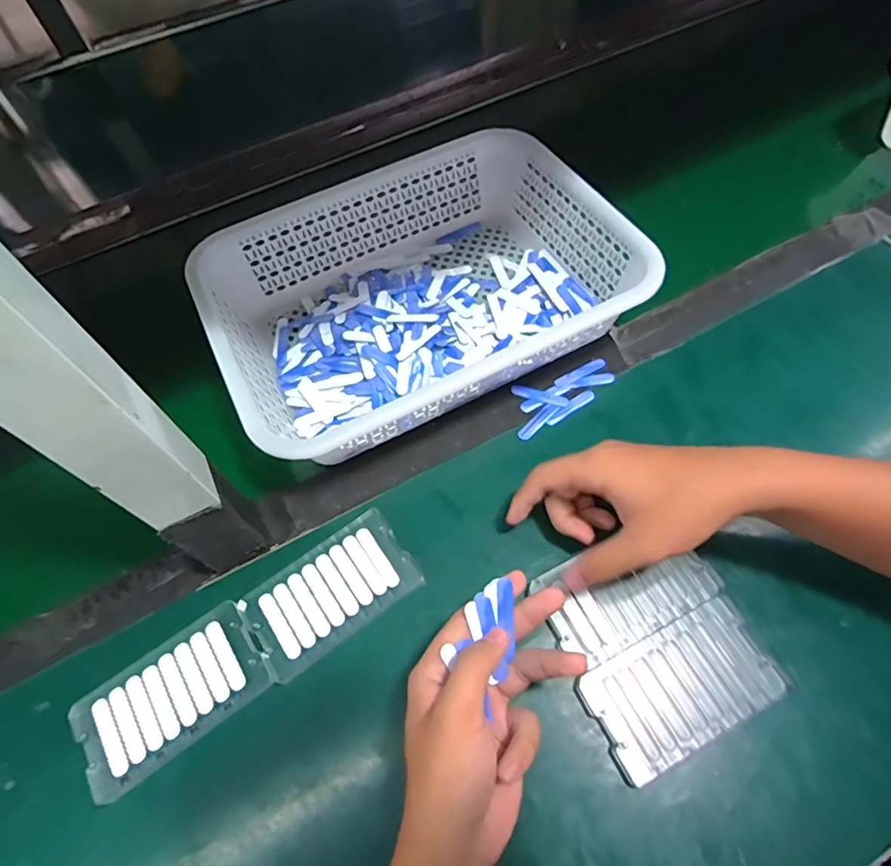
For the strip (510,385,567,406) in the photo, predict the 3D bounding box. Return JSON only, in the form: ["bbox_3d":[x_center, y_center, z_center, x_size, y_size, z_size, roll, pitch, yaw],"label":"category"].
[{"bbox_3d":[0.083,-0.033,0.468,0.051,0.004,0.009,15,61,13],"label":"strip"}]

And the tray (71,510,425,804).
[{"bbox_3d":[-0.134,0.147,0.376,0.238,0.014,0.072,-31,62,-14],"label":"tray"}]

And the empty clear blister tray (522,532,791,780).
[{"bbox_3d":[0.142,0.138,0.364,0.122,0.010,0.133,-24,60,-10],"label":"empty clear blister tray"}]

